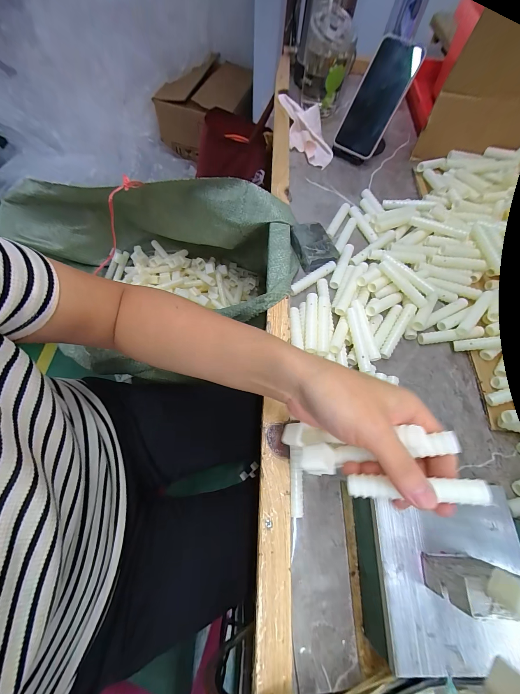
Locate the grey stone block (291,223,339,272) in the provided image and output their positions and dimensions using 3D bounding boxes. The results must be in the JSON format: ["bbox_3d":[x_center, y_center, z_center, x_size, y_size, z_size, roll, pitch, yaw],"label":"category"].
[{"bbox_3d":[0.077,-0.148,0.389,0.051,0.022,0.072,-20,70,-13],"label":"grey stone block"}]

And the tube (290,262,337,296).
[{"bbox_3d":[0.074,-0.097,0.365,0.081,0.009,0.013,-34,73,-17],"label":"tube"}]

